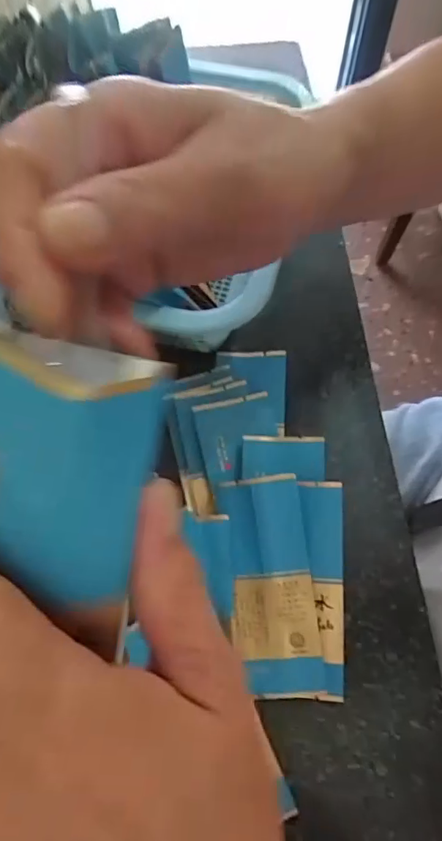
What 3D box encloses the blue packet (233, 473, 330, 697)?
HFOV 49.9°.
[{"bbox_3d":[0.032,0.100,0.293,0.049,0.011,0.127,-5,80,-2],"label":"blue packet"}]

